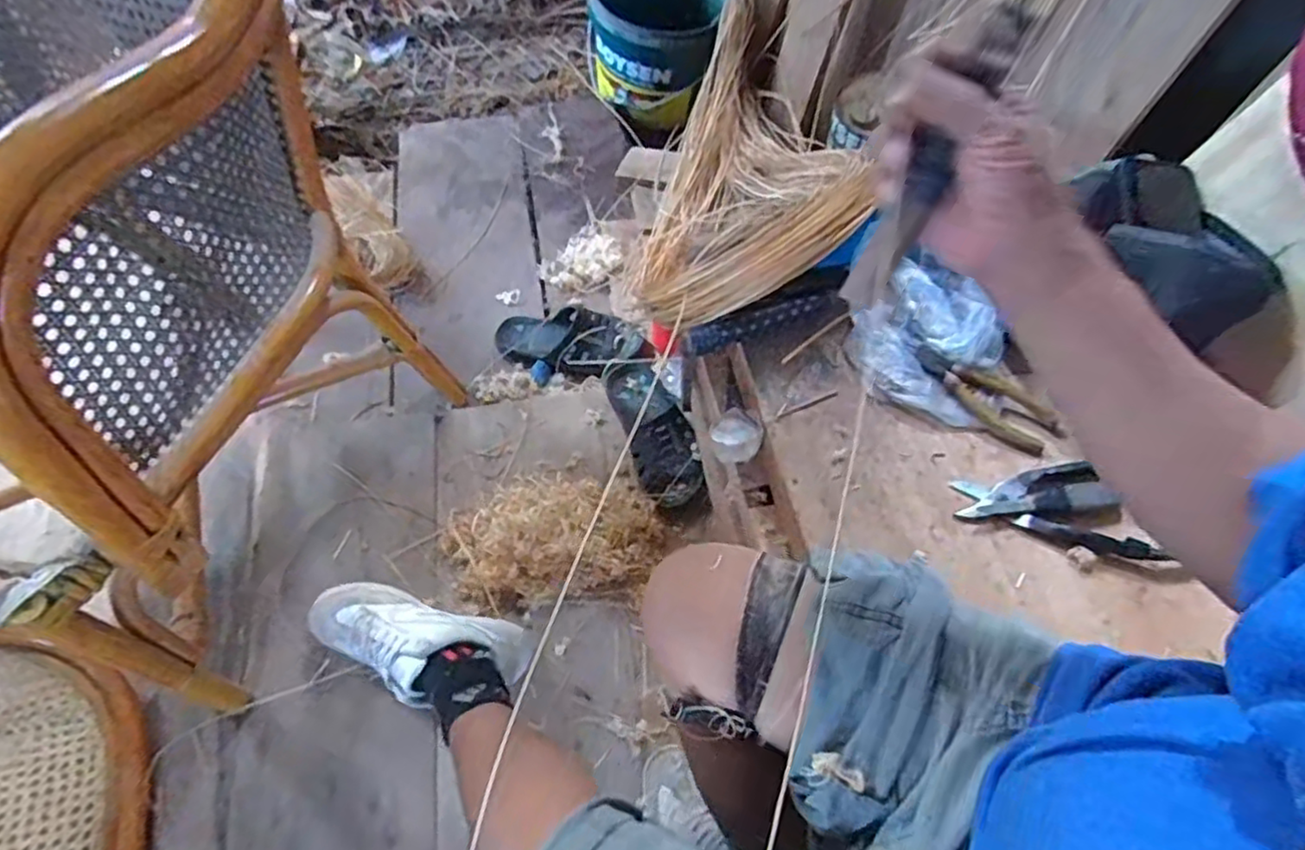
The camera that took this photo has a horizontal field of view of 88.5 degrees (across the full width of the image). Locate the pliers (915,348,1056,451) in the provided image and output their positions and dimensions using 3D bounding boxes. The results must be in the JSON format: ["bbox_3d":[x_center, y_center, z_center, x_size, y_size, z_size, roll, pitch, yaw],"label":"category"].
[{"bbox_3d":[0.328,-0.033,0.670,0.147,0.016,0.051,34,66,1],"label":"pliers"}]

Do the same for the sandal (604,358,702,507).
[{"bbox_3d":[0.004,0.000,0.969,0.094,0.060,0.243,-18,61,-8],"label":"sandal"}]

